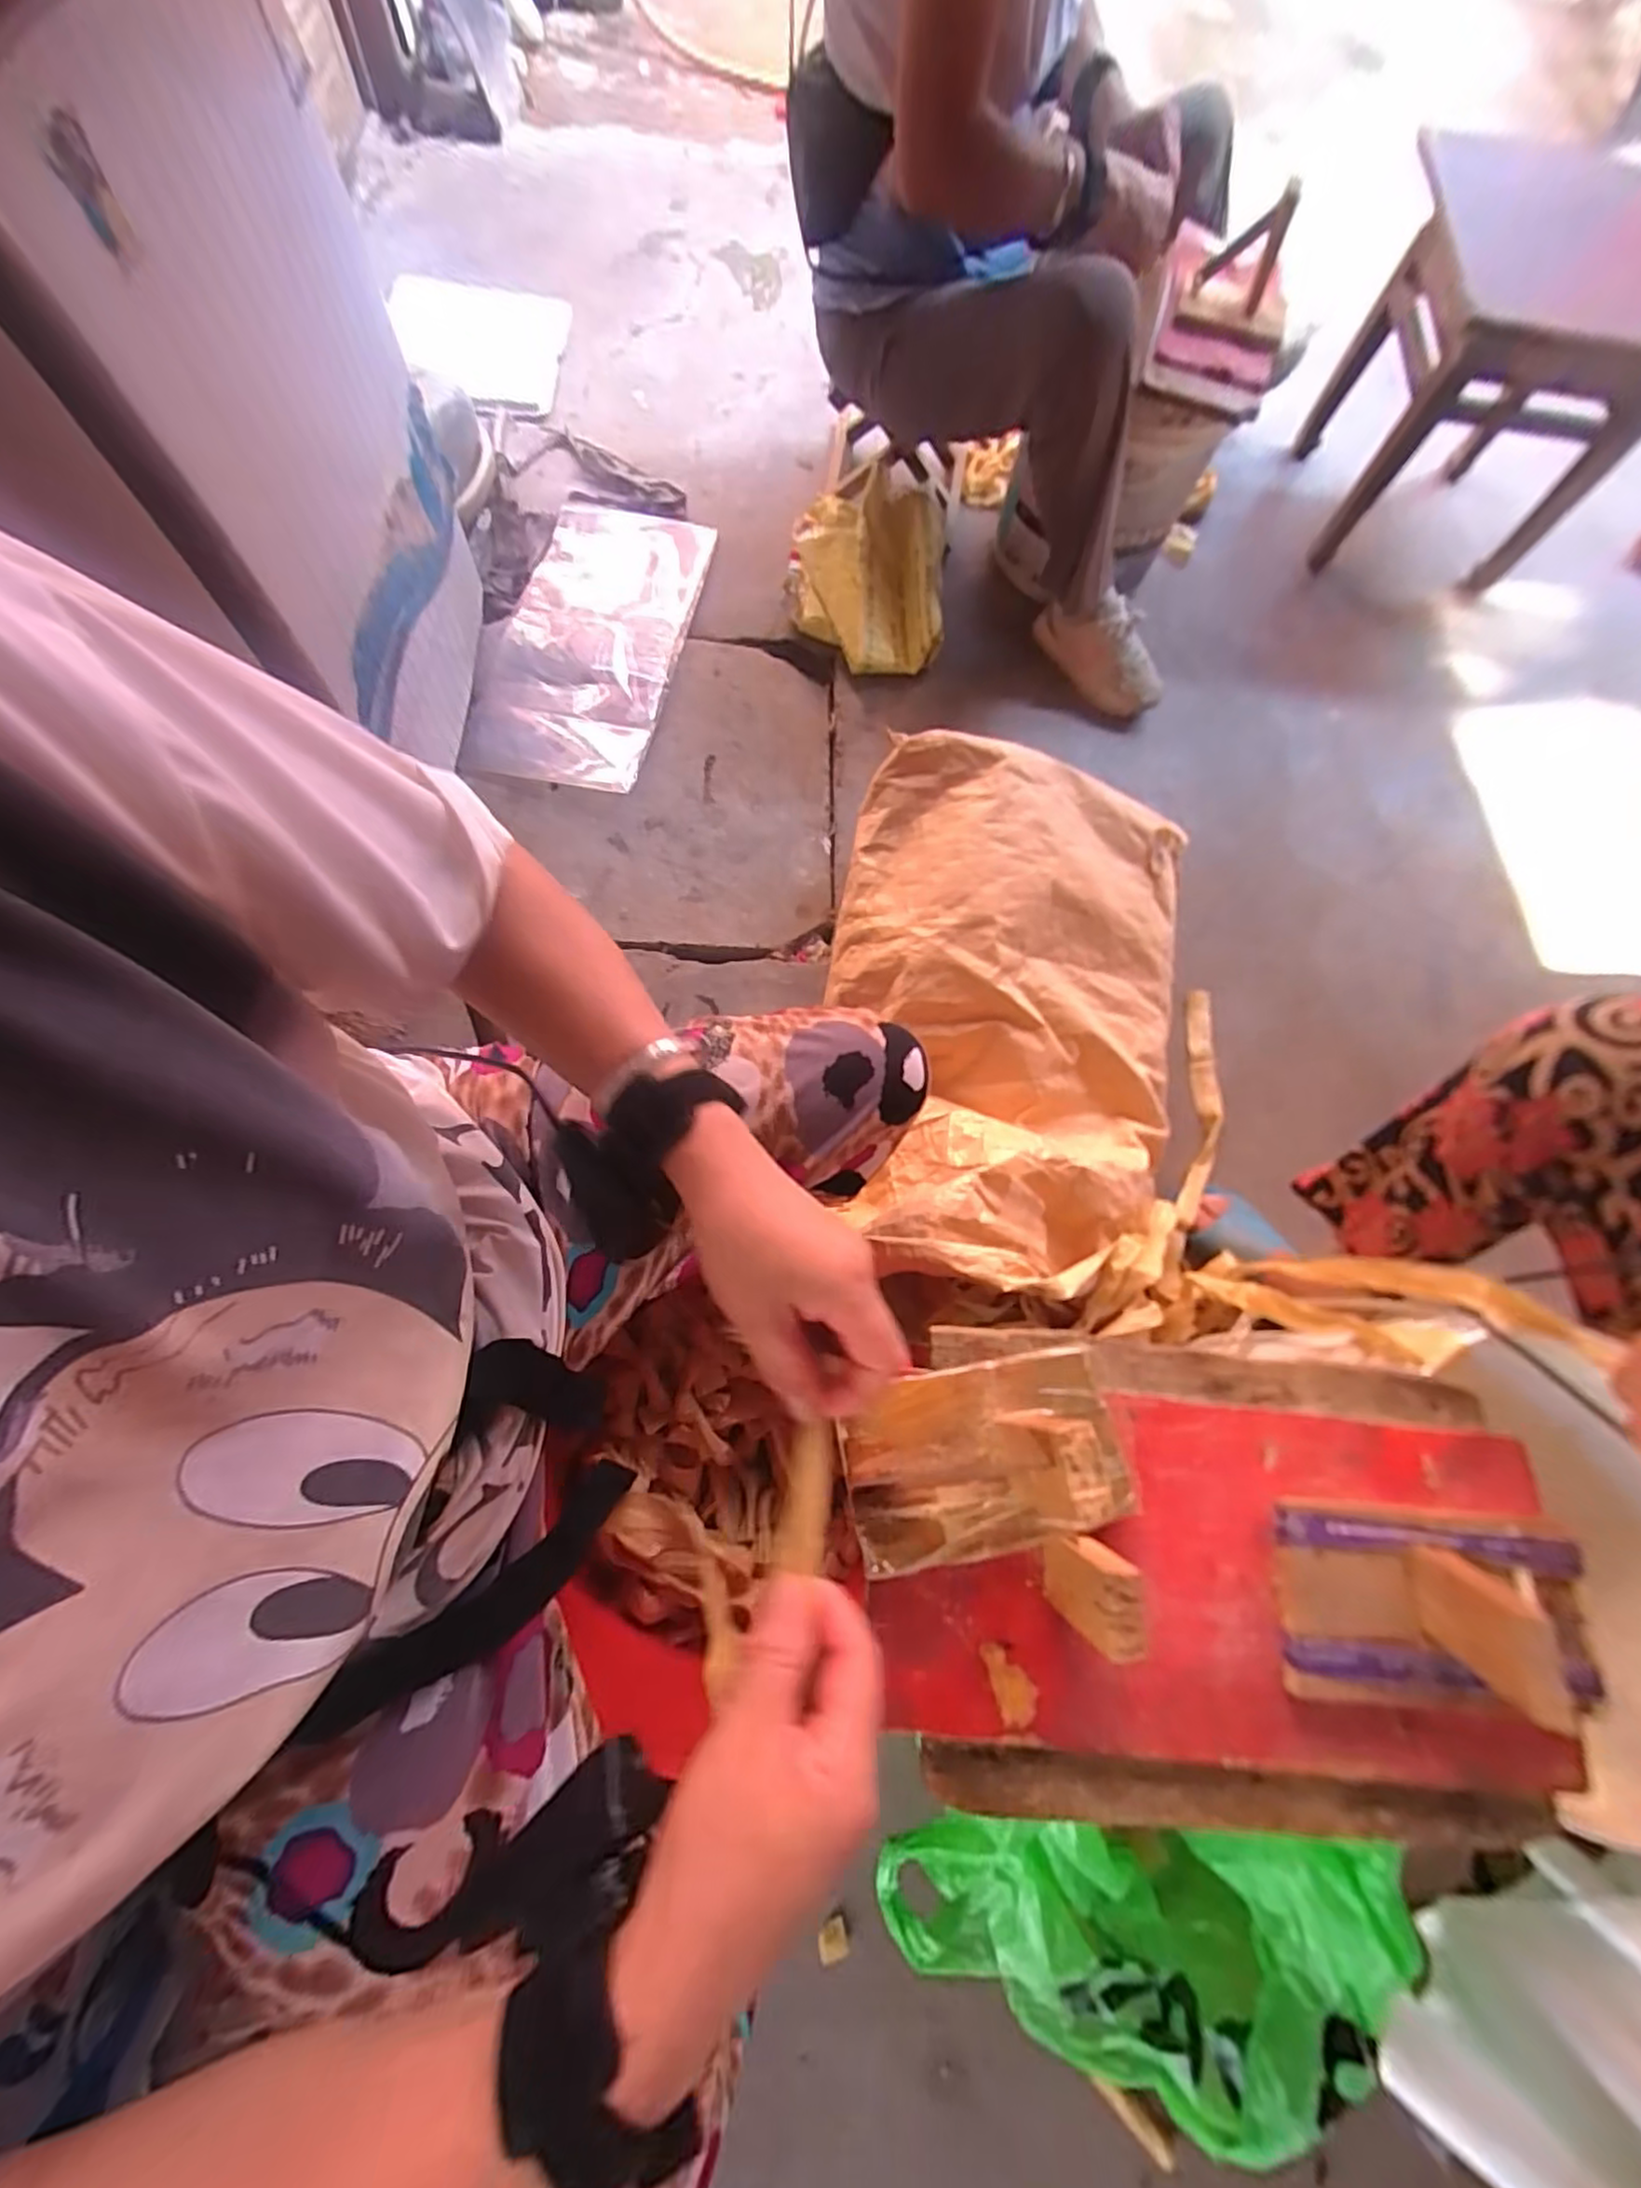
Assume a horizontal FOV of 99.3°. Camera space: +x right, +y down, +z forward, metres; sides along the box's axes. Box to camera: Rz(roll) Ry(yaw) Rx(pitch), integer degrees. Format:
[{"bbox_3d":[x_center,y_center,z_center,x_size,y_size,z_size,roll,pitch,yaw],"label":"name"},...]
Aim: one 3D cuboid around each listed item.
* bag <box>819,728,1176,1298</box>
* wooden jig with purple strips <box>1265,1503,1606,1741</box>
[{"bbox_3d":[0.230,-0.092,0.813,0.428,0.161,0.621,9,73,-3],"label":"bag"},{"bbox_3d":[0.322,0.261,0.337,0.149,0.084,0.086,5,74,-4],"label":"wooden jig with purple strips"}]

